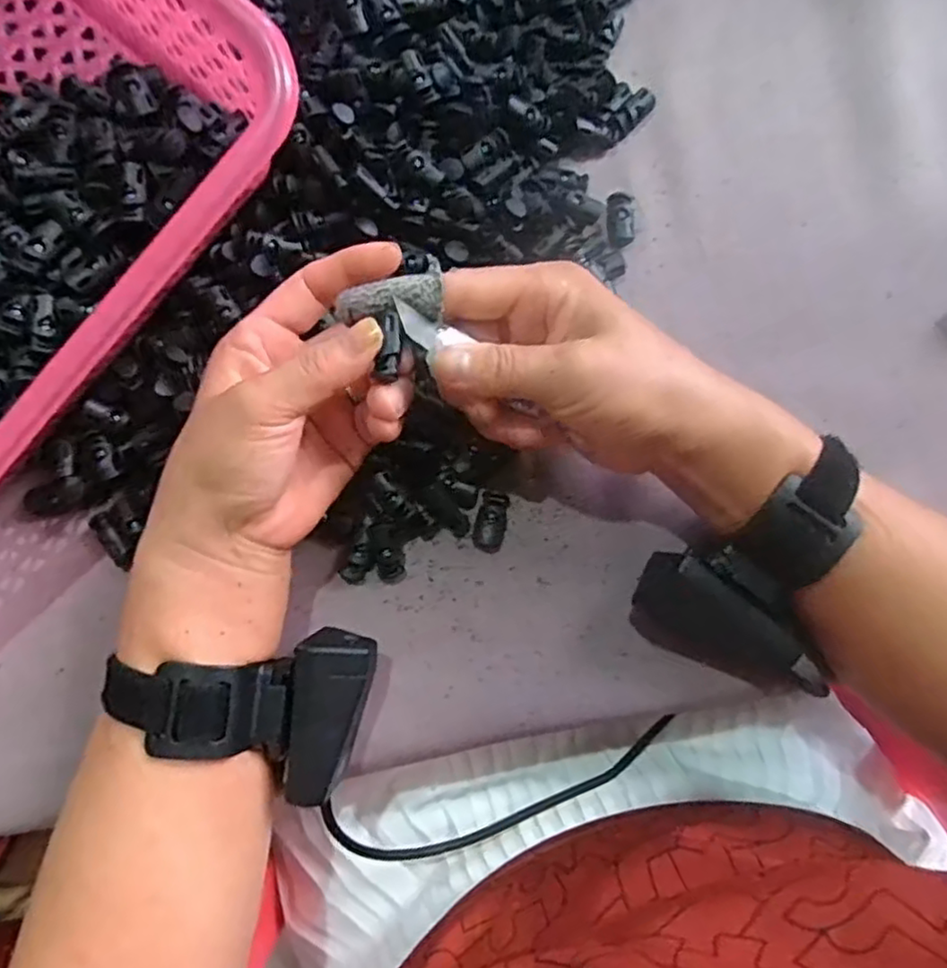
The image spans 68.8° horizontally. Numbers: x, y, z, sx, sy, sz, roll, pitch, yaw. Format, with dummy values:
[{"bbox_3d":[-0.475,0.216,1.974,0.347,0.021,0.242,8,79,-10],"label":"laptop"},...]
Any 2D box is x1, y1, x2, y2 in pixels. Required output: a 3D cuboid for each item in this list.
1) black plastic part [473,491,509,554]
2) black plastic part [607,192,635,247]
[{"bbox_3d":[0.009,0.019,0.340,0.015,0.012,0.029,11,80,3],"label":"black plastic part"},{"bbox_3d":[0.080,-0.142,0.373,0.015,0.010,0.033,-1,80,1],"label":"black plastic part"}]

